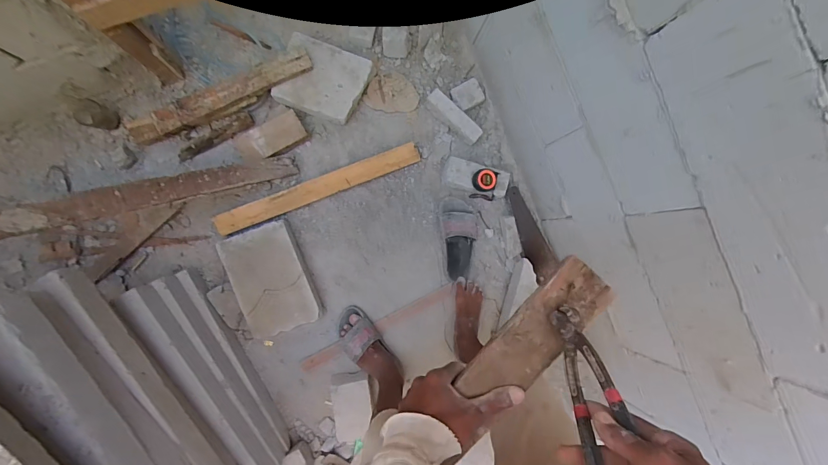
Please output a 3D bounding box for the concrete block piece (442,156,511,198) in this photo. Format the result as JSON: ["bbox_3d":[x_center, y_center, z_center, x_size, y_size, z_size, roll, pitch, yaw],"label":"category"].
[{"bbox_3d":[0.198,-0.175,1.208,0.202,0.078,0.092,12,87,-7],"label":"concrete block piece"}]

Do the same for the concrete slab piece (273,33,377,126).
[{"bbox_3d":[-0.274,-0.462,1.149,0.251,0.084,0.211,19,97,-4],"label":"concrete slab piece"}]

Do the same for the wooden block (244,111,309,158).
[{"bbox_3d":[-0.416,-0.294,1.142,0.163,0.029,0.094,-31,93,-7],"label":"wooden block"}]

